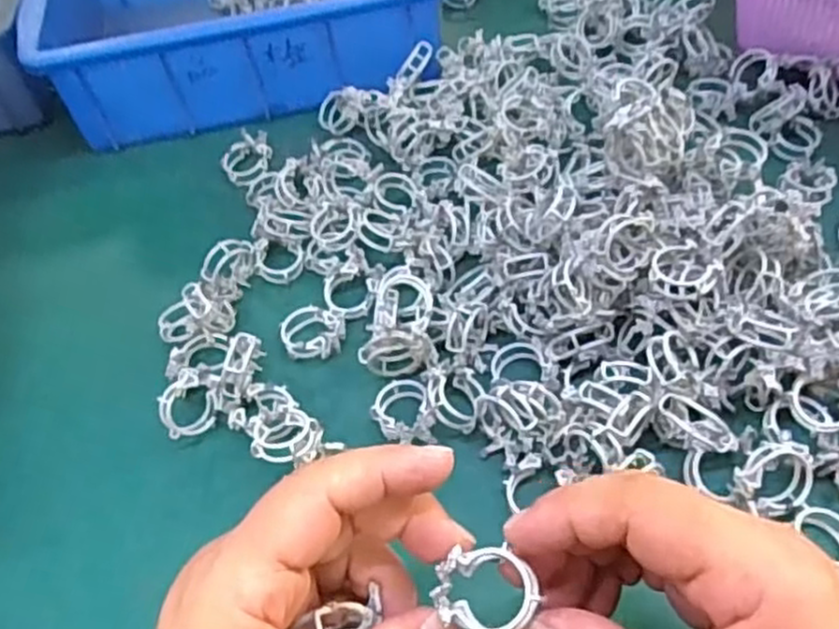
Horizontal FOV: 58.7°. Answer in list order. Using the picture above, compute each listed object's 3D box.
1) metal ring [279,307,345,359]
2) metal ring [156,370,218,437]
[{"bbox_3d":[-0.050,0.009,0.353,0.030,0.011,0.024,13,56,13],"label":"metal ring"},{"bbox_3d":[-0.101,0.041,0.323,0.026,0.026,0.006,-42,28,-20],"label":"metal ring"}]

